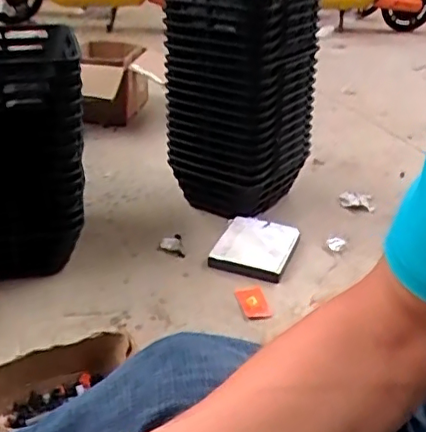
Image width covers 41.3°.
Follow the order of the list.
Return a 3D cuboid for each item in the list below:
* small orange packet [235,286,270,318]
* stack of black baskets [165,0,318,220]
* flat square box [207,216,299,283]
[{"bbox_3d":[0.077,0.167,1.079,0.050,0.005,0.074,-15,43,-10],"label":"small orange packet"},{"bbox_3d":[0.061,-0.273,1.369,0.282,0.511,0.284,17,30,24],"label":"stack of black baskets"},{"bbox_3d":[0.095,0.067,1.242,0.157,0.031,0.224,12,29,16],"label":"flat square box"}]

